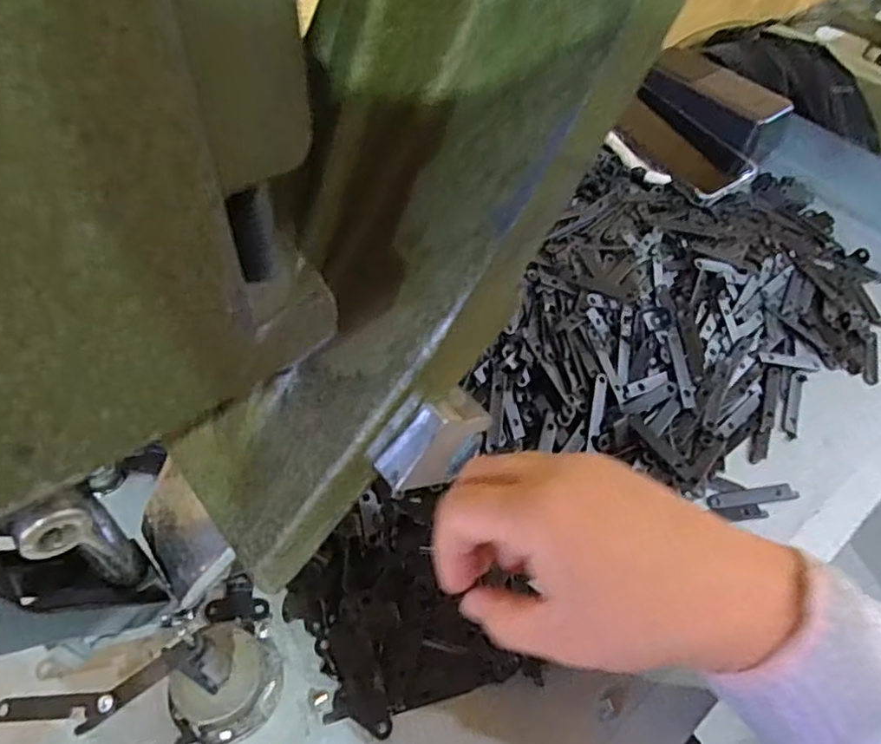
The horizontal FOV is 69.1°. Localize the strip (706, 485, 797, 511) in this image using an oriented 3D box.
[{"bbox_3d":[0.176,0.070,0.360,0.054,0.004,0.009,-6,53,-8],"label":"strip"}]

